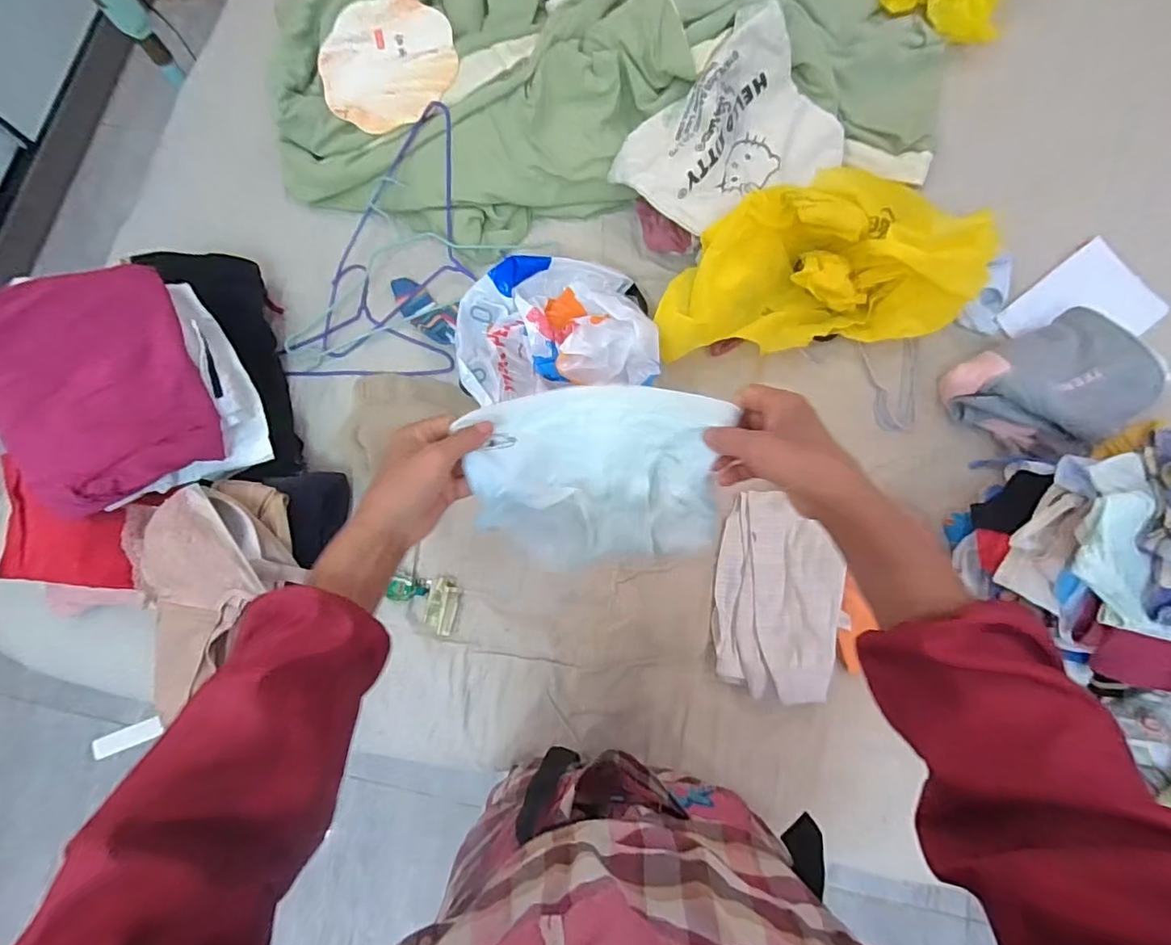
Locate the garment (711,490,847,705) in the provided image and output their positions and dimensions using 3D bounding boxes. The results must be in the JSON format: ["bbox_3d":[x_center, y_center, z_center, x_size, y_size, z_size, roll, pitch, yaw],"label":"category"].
[{"bbox_3d":[0.242,0.152,0.674,0.141,0.037,0.244,8,78,3],"label":"garment"}]

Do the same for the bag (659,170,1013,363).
[{"bbox_3d":[0.298,-0.271,0.711,0.410,0.144,0.191,-5,78,0],"label":"bag"}]

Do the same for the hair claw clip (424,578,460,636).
[{"bbox_3d":[-0.189,0.177,0.701,0.039,0.016,0.069,11,78,4],"label":"hair claw clip"}]

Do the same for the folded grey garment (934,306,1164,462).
[{"bbox_3d":[0.605,-0.106,0.692,0.200,0.088,0.164,-24,78,-4],"label":"folded grey garment"}]

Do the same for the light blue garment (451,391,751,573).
[{"bbox_3d":[0.011,0.004,0.504,0.208,0.161,0.148,-8,78,0],"label":"light blue garment"}]

